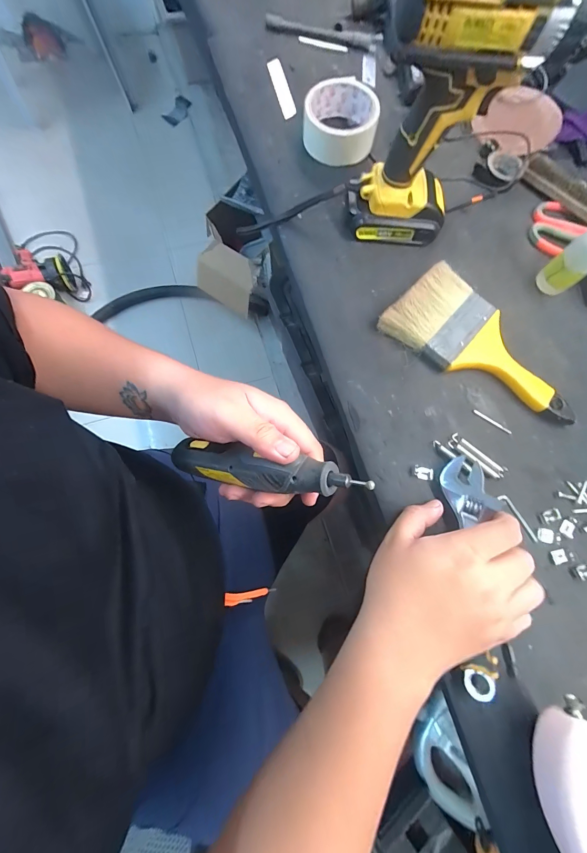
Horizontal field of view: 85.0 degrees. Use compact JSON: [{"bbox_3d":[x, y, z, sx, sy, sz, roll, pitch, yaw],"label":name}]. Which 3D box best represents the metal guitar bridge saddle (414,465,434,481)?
[{"bbox_3d":[0.133,0.048,0.327,0.020,0.004,0.014,13,77,1],"label":"metal guitar bridge saddle"}]

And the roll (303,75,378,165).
[{"bbox_3d":[0.059,-0.389,0.409,0.088,0.041,0.088,0,77,-2],"label":"roll"}]

